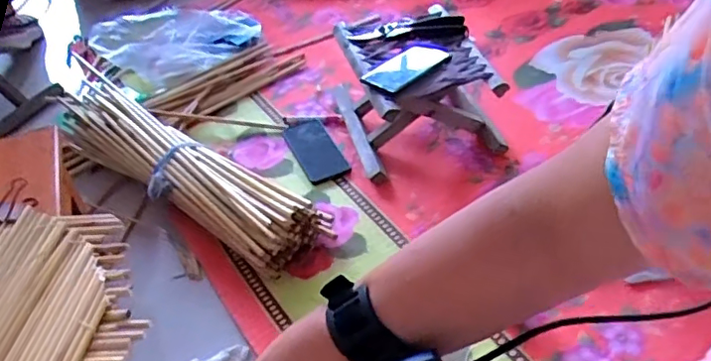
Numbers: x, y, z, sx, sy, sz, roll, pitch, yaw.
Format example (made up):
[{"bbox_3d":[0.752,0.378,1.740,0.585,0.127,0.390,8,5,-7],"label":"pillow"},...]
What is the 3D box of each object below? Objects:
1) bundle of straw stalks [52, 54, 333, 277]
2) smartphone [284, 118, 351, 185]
[{"bbox_3d":[-0.316,-0.036,0.986,0.594,0.092,0.149,27,51,28],"label":"bundle of straw stalks"},{"bbox_3d":[-0.074,-0.060,1.054,0.076,0.015,0.158,-21,46,-18],"label":"smartphone"}]

